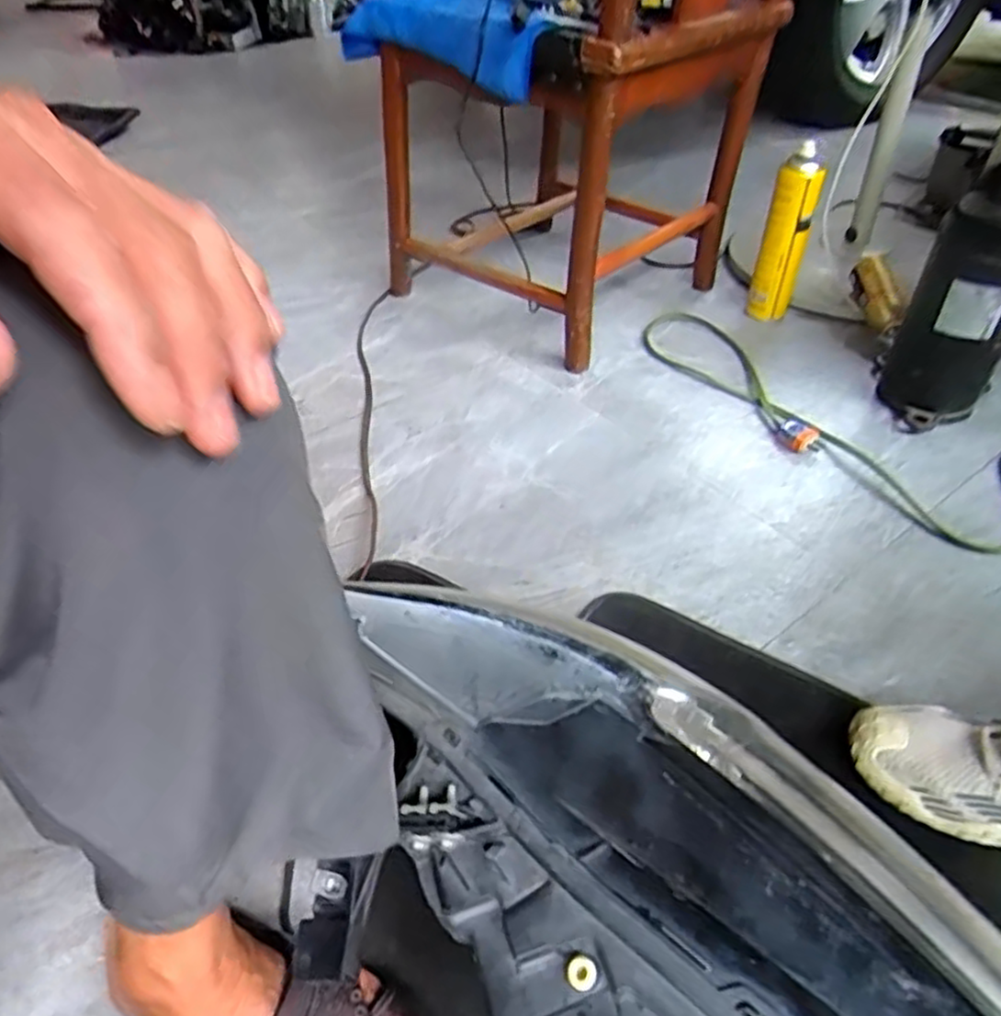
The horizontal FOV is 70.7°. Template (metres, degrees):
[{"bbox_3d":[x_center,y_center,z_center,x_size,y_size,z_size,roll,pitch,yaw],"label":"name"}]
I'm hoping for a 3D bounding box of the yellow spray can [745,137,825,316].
[{"bbox_3d":[0.438,-0.409,1.092,0.066,0.247,0.068,11,45,12],"label":"yellow spray can"}]

